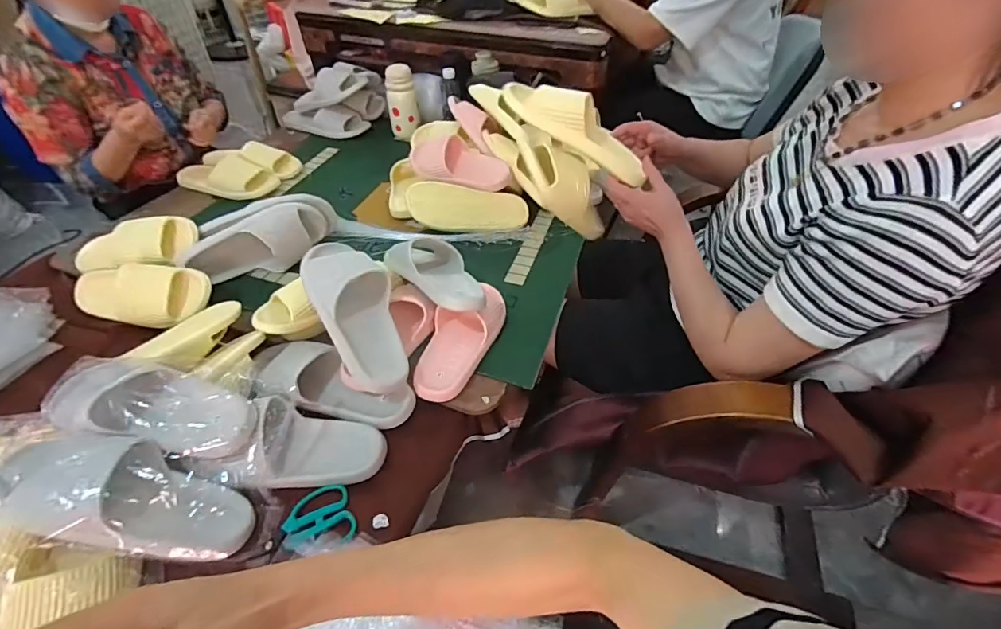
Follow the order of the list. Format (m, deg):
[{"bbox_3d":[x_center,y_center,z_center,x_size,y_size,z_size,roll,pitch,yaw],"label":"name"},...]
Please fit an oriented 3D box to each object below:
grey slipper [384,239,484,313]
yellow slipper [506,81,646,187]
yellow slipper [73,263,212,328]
[{"bbox_3d":[-0.119,-0.087,0.804,0.118,0.080,0.252,-20,34,-19],"label":"grey slipper"},{"bbox_3d":[0.123,-0.286,0.696,0.235,0.068,0.072,28,44,-16],"label":"yellow slipper"},{"bbox_3d":[-0.644,-0.036,0.806,0.264,0.094,0.085,6,47,5],"label":"yellow slipper"}]

